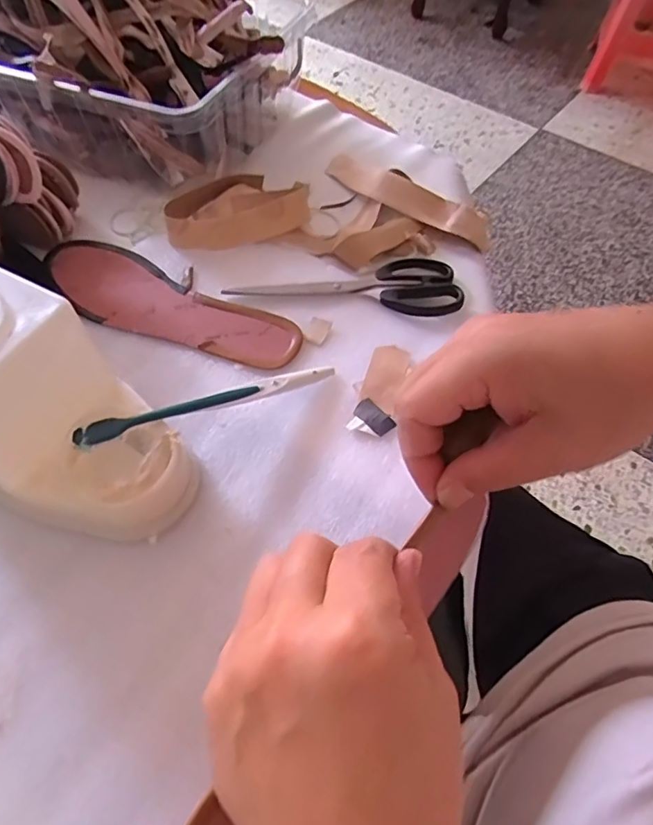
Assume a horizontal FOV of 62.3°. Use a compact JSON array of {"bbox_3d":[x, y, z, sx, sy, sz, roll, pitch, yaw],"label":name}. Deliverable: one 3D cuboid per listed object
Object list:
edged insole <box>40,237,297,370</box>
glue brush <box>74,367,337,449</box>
[{"bbox_3d":[-0.137,-0.096,0.463,0.248,0.007,0.078,20,60,11],"label":"edged insole"},{"bbox_3d":[-0.074,-0.008,0.369,0.183,0.009,0.012,-17,56,-29],"label":"glue brush"}]

